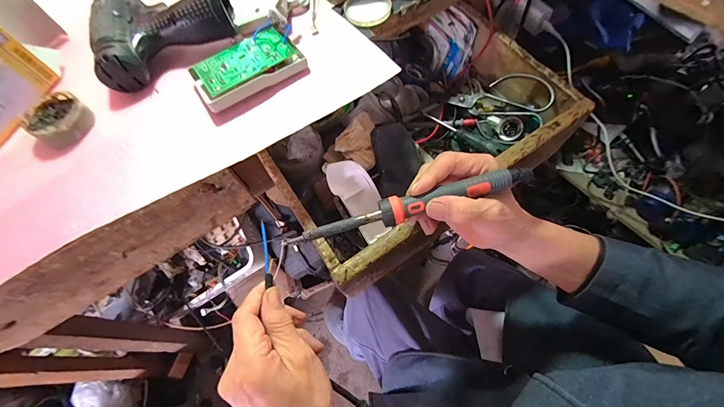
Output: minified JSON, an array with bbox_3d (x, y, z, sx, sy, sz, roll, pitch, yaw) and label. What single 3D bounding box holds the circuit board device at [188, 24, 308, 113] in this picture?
[{"bbox_3d":[-0.123,-0.149,0.353,0.111,0.023,0.063,-33,67,-12],"label":"circuit board device"}]

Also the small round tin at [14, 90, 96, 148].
[{"bbox_3d":[-0.310,-0.087,0.336,0.057,0.023,0.053,0,71,1],"label":"small round tin"}]

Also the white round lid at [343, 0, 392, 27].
[{"bbox_3d":[0.007,-0.237,0.399,0.057,0.004,0.053,-1,64,3],"label":"white round lid"}]

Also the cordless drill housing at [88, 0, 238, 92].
[{"bbox_3d":[-0.242,-0.229,0.376,0.154,0.041,0.180,-30,66,-11],"label":"cordless drill housing"}]

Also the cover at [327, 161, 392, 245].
[{"bbox_3d":[-0.002,-0.006,0.432,0.052,0.015,0.111,-30,90,-8],"label":"cover"}]

